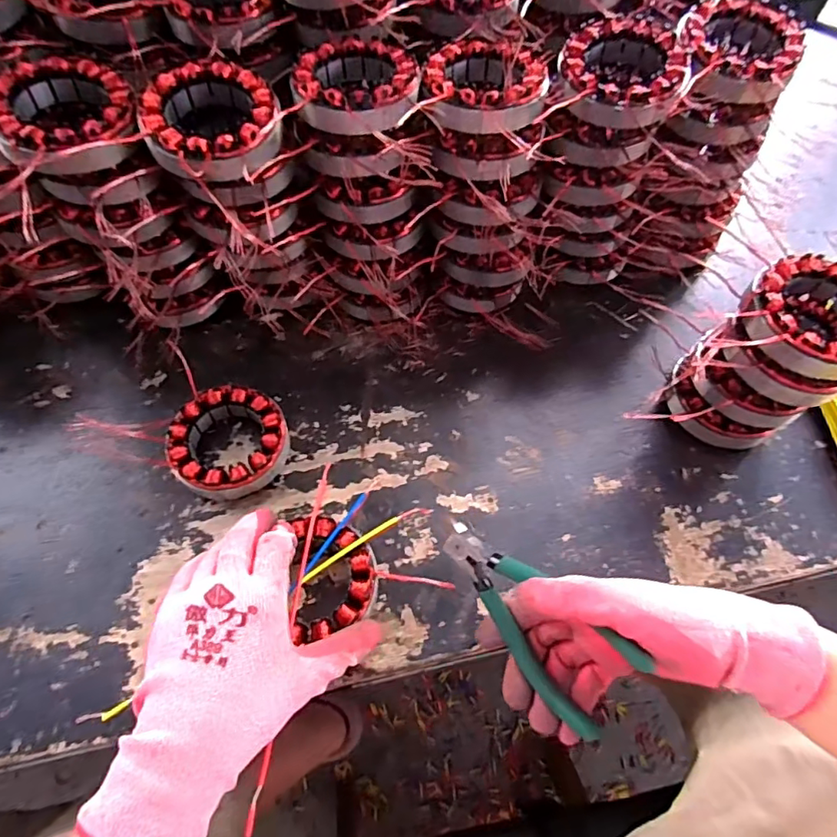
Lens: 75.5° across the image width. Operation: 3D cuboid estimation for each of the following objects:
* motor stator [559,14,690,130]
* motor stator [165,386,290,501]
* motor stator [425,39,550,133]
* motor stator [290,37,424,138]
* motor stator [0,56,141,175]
[{"bbox_3d":[0.145,-0.248,0.387,0.086,0.029,0.091,22,64,9],"label":"motor stator"},{"bbox_3d":[-0.145,0.016,0.418,0.085,0.029,0.084,1,62,-2],"label":"motor stator"},{"bbox_3d":[0.048,-0.232,0.380,0.086,0.028,0.094,1,62,-2],"label":"motor stator"},{"bbox_3d":[-0.043,-0.233,0.377,0.085,0.025,0.090,1,62,-2],"label":"motor stator"},{"bbox_3d":[-0.225,-0.191,0.347,0.082,0.029,0.096,-19,65,-12],"label":"motor stator"}]

